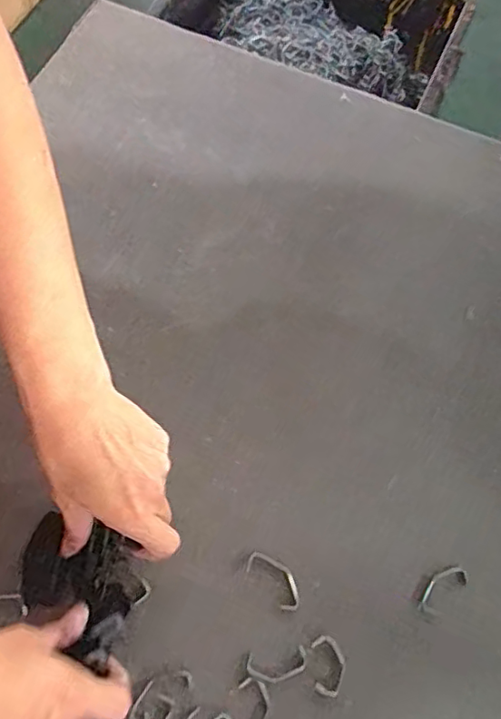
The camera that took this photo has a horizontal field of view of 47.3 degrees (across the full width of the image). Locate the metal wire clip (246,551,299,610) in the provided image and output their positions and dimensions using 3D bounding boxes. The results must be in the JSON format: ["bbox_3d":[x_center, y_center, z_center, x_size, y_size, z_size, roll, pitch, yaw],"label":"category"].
[{"bbox_3d":[0.016,0.144,0.377,0.020,0.004,0.044,-43,74,-14],"label":"metal wire clip"}]

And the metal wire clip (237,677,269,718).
[{"bbox_3d":[0.002,0.214,0.349,0.018,0.004,0.033,-3,69,0],"label":"metal wire clip"}]

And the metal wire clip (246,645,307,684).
[{"bbox_3d":[0.017,0.193,0.358,0.038,0.004,0.018,-7,69,-2],"label":"metal wire clip"}]

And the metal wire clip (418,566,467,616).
[{"bbox_3d":[0.124,0.149,0.371,0.038,0.004,0.017,-41,73,-13],"label":"metal wire clip"}]

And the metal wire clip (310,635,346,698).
[{"bbox_3d":[0.049,0.191,0.357,0.020,0.004,0.034,-5,69,-1],"label":"metal wire clip"}]

